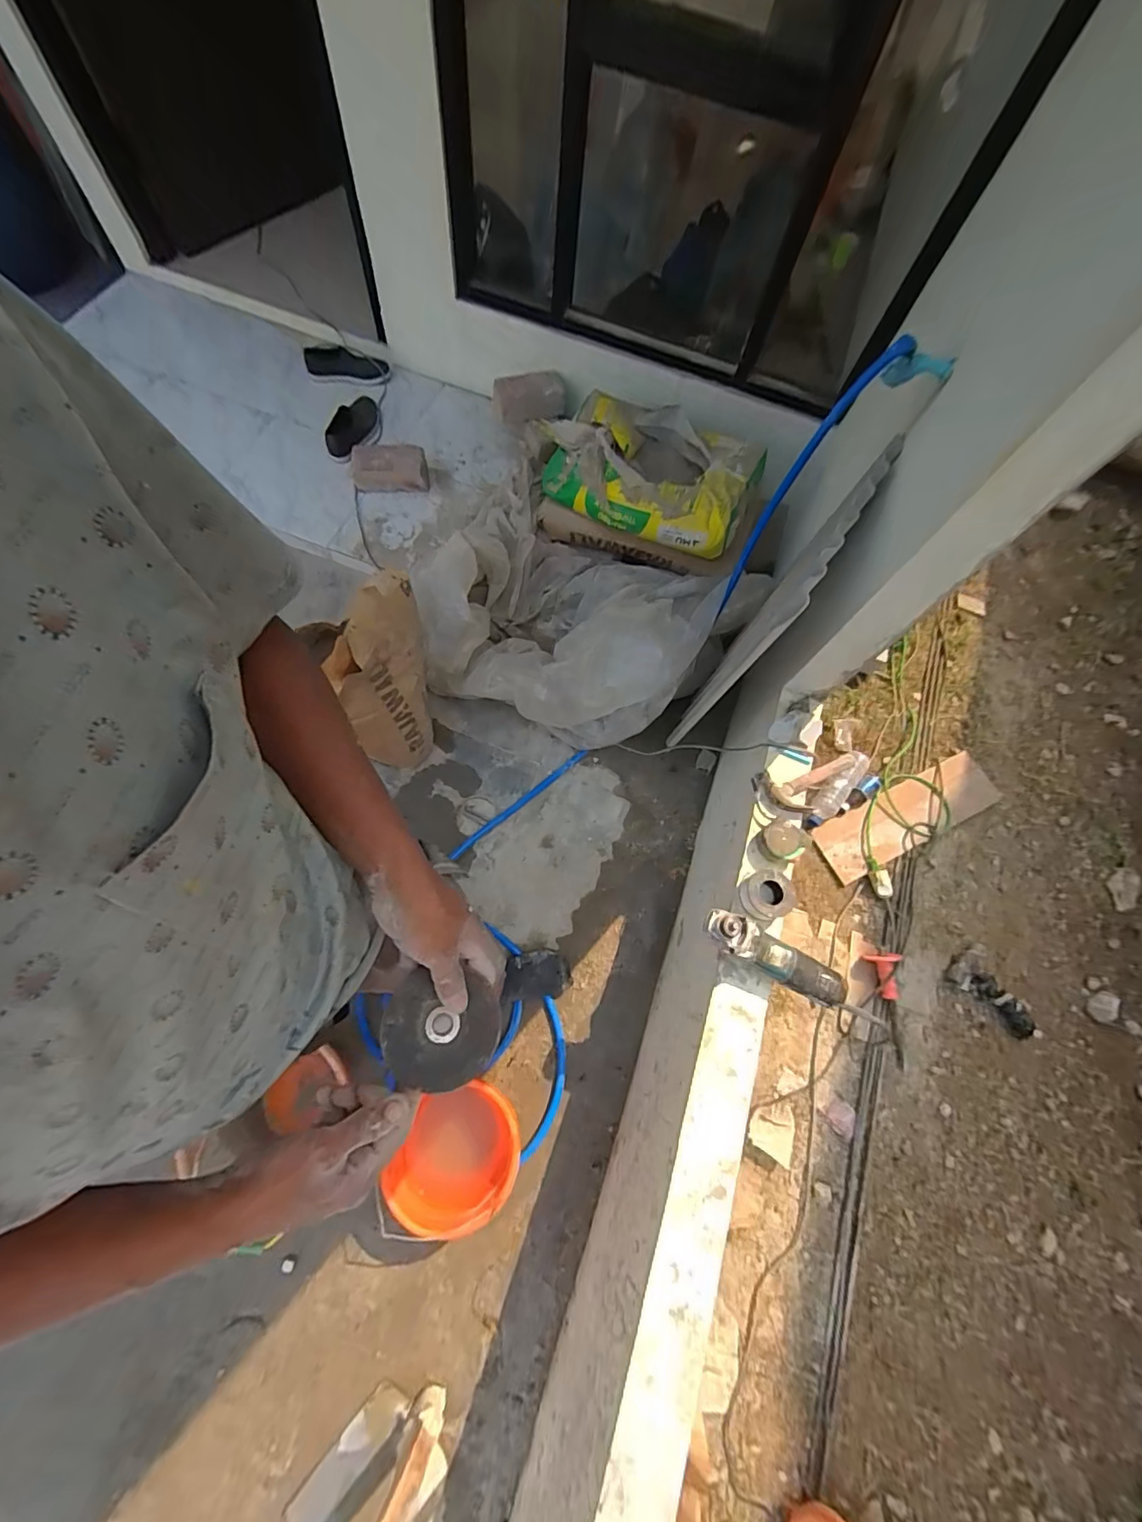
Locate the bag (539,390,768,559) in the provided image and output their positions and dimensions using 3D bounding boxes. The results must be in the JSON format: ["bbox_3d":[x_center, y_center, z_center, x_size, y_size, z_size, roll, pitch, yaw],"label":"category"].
[{"bbox_3d":[0.211,-0.794,1.396,0.562,0.137,0.356,26,68,3],"label":"bag"}]

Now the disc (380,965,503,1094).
[{"bbox_3d":[-0.108,0.226,0.427,0.095,0.009,0.086,3,68,-10],"label":"disc"}]

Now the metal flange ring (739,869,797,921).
[{"bbox_3d":[0.352,0.240,0.915,0.087,0.031,0.081,2,69,-6],"label":"metal flange ring"}]

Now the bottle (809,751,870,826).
[{"bbox_3d":[0.700,0.073,1.344,0.071,0.057,0.234,40,72,13],"label":"bottle"}]

